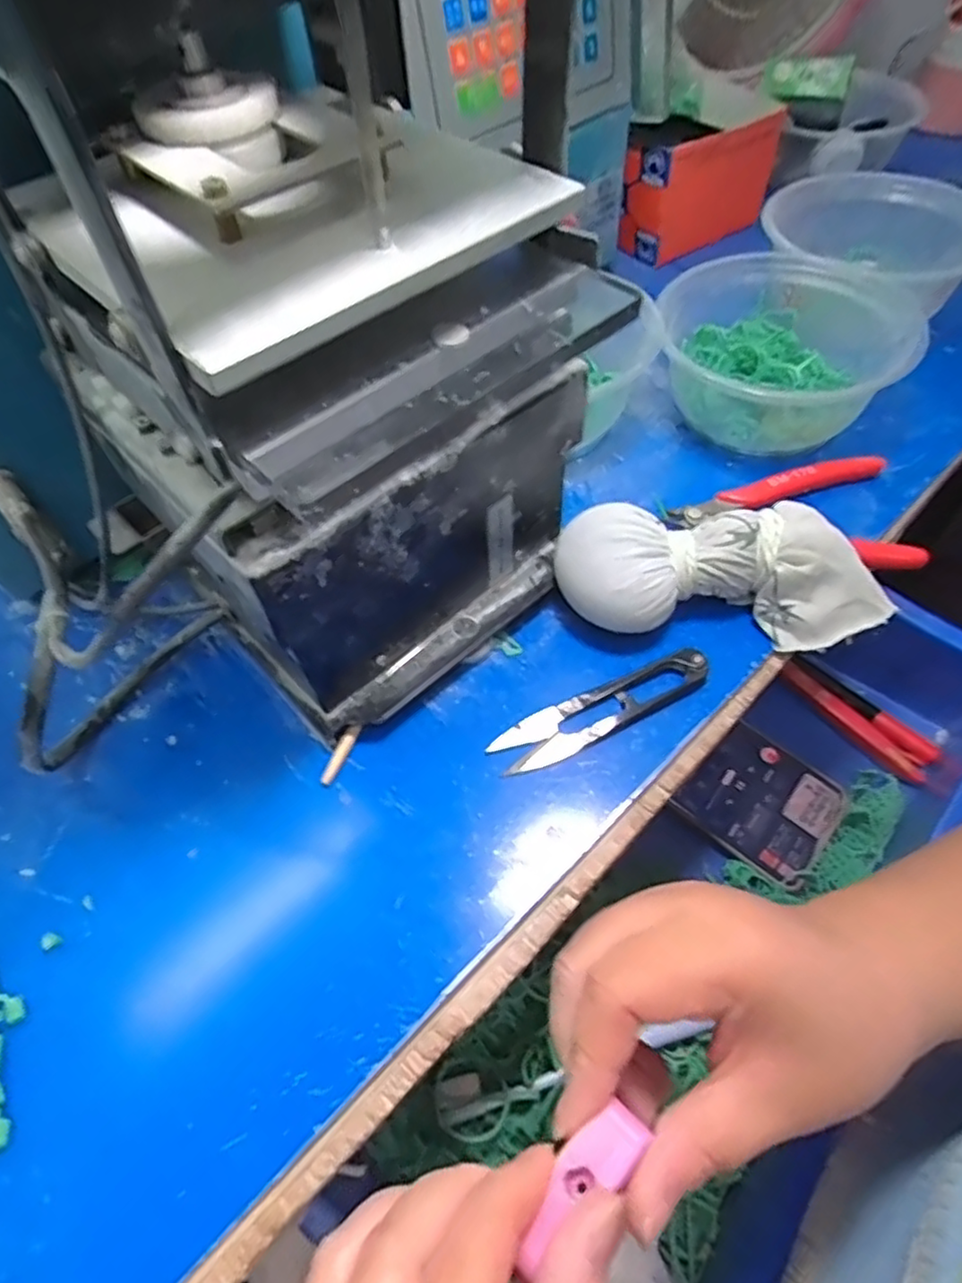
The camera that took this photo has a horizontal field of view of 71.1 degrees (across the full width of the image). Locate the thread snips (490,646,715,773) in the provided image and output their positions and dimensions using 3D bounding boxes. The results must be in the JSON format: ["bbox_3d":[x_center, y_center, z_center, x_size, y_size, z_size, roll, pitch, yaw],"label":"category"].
[{"bbox_3d":[0.054,0.029,0.296,0.101,0.012,0.024,-20,56,-11],"label":"thread snips"}]

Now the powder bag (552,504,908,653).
[{"bbox_3d":[0.111,-0.030,0.311,0.147,0.046,0.051,-3,55,1],"label":"powder bag"}]

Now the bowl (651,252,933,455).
[{"bbox_3d":[0.168,-0.166,0.388,0.128,0.064,0.122,-1,55,2],"label":"bowl"}]

